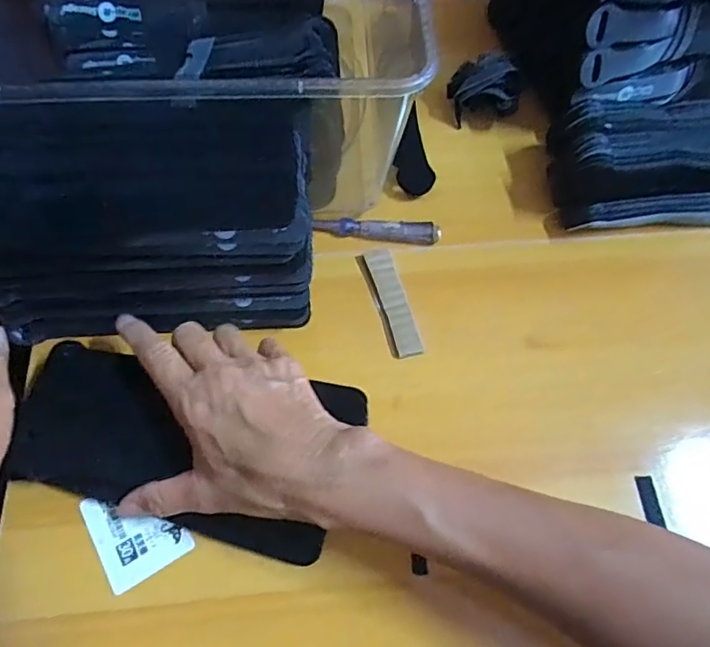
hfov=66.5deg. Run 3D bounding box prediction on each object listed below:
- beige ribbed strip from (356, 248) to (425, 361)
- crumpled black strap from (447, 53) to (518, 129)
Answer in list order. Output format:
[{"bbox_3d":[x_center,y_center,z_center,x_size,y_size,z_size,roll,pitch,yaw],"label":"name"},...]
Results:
[{"bbox_3d":[0.026,-0.016,0.386,0.023,0.006,0.086,-15,66,-9],"label":"beige ribbed strip"},{"bbox_3d":[0.108,-0.198,0.451,0.052,0.054,0.033,-9,65,-6],"label":"crumpled black strap"}]

